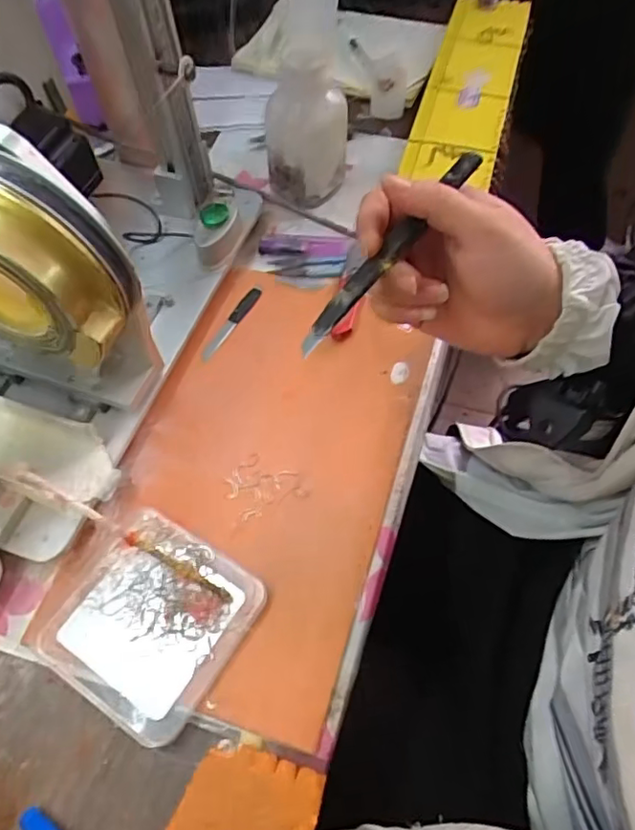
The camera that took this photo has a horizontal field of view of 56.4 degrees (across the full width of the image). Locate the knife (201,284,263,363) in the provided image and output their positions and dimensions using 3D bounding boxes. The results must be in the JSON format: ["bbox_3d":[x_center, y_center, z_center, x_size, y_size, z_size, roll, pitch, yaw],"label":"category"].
[{"bbox_3d":[-0.068,-0.075,0.474,0.011,0.004,0.079,26,64,16],"label":"knife"}]

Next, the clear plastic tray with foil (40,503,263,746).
[{"bbox_3d":[-0.101,0.122,0.358,0.108,0.014,0.107,30,65,18],"label":"clear plastic tray with foil"}]

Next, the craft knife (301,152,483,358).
[{"bbox_3d":[0.037,-0.084,0.299,0.012,0.012,0.136,38,83,21],"label":"craft knife"}]

